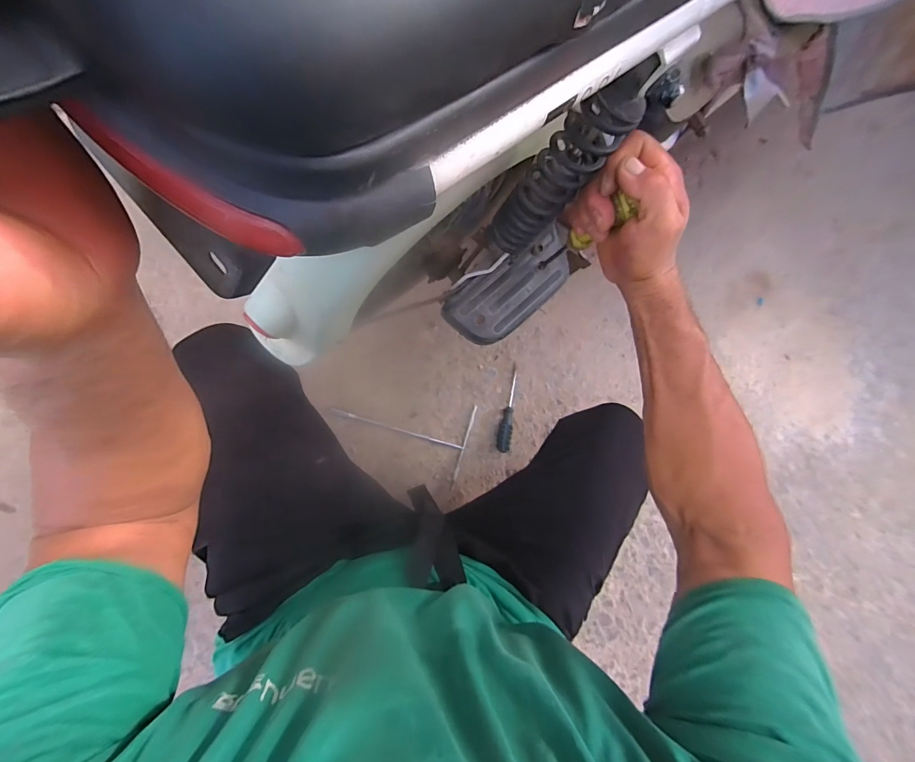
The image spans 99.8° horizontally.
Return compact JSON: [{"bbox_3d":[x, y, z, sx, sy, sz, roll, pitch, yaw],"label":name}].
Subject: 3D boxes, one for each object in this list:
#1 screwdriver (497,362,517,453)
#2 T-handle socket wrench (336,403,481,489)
[{"bbox_3d":[0.107,0.060,0.817,0.032,0.029,0.183,4,92,-7],"label":"screwdriver"},{"bbox_3d":[-0.119,0.101,0.803,0.288,0.007,0.173,16,90,-8],"label":"T-handle socket wrench"}]

